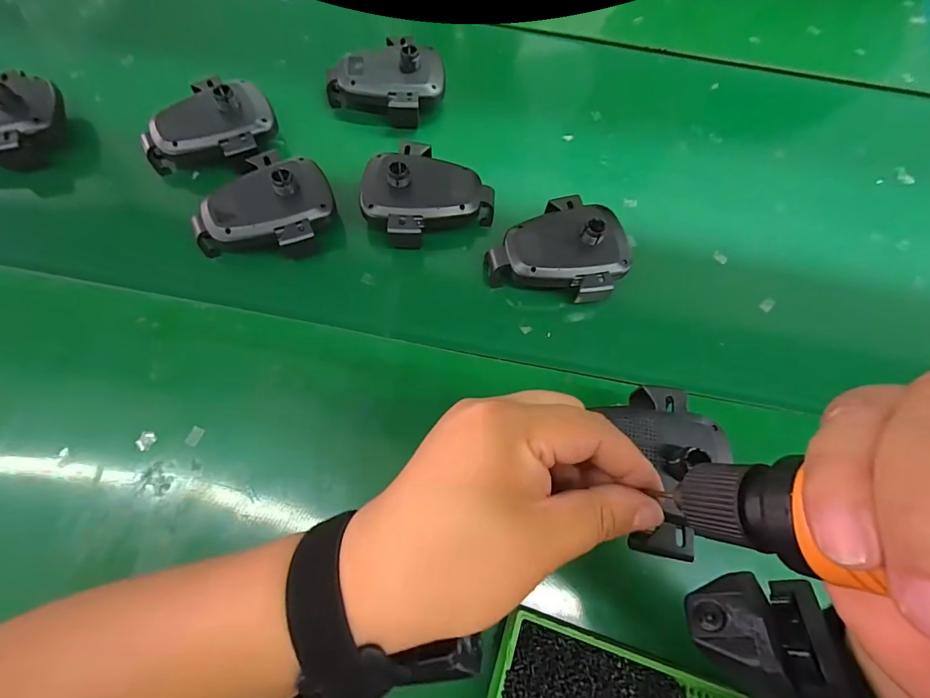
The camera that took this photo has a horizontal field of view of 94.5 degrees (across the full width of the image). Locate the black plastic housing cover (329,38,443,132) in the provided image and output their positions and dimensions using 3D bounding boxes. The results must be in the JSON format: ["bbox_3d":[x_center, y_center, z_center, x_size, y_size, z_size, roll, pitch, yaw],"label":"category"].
[{"bbox_3d":[-0.078,-0.258,0.423,0.115,0.050,0.081,3,69,-2],"label":"black plastic housing cover"}]

